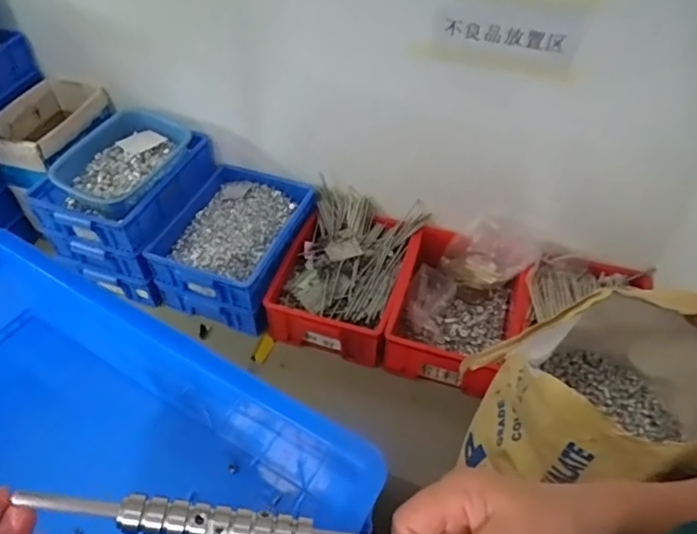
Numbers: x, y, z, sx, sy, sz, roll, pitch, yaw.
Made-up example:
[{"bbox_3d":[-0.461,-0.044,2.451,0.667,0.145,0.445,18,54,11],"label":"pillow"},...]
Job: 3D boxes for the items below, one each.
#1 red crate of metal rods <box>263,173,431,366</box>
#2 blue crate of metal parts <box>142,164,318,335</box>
[{"bbox_3d":[-0.003,-0.010,1.491,0.337,0.166,0.492,15,48,13],"label":"red crate of metal rods"},{"bbox_3d":[-0.308,-0.079,1.558,0.326,0.186,0.476,14,48,12],"label":"blue crate of metal parts"}]

